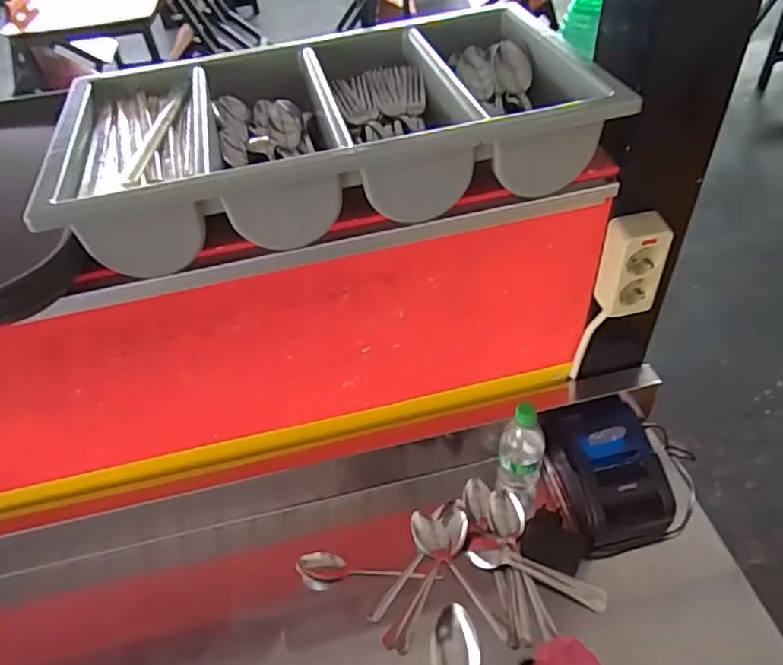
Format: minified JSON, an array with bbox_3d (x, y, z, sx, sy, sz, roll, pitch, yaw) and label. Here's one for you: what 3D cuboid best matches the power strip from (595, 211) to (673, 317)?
[{"bbox_3d":[0.265,-0.075,0.659,0.055,0.110,0.043,-11,47,-3],"label":"power strip"}]

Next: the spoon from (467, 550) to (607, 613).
[{"bbox_3d":[0.177,0.296,0.735,0.167,0.019,0.027,14,50,19],"label":"spoon"}]

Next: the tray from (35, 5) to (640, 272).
[{"bbox_3d":[-0.065,-0.213,0.605,0.490,0.080,0.275,-14,47,-6],"label":"tray"}]

